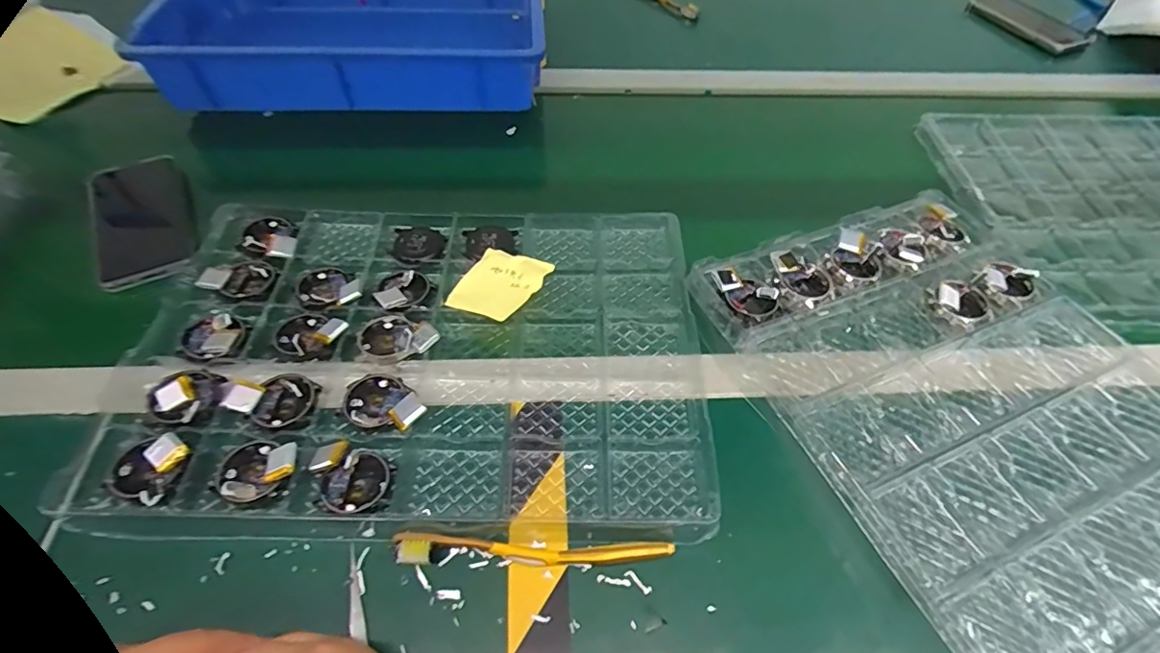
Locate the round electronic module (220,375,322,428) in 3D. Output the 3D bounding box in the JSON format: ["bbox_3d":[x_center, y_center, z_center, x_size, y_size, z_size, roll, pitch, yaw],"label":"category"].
[{"bbox_3d":[-0.226,0.051,0.401,0.055,0.024,0.040,7,53,4],"label":"round electronic module"}]

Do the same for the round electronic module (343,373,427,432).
[{"bbox_3d":[-0.147,0.057,0.401,0.063,0.017,0.044,39,61,24],"label":"round electronic module"}]

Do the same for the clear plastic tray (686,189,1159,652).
[{"bbox_3d":[0.323,0.071,0.406,0.305,0.026,0.430,-18,56,-15],"label":"clear plastic tray"}]

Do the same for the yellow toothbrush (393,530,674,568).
[{"bbox_3d":[-0.029,0.144,0.353,0.176,0.013,0.018,1,53,-1],"label":"yellow toothbrush"}]

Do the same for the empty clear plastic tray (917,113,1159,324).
[{"bbox_3d":[0.649,-0.136,0.594,0.443,0.020,0.311,-1,53,-2],"label":"empty clear plastic tray"}]

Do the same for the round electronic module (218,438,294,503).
[{"bbox_3d":[-0.220,0.095,0.370,0.049,0.017,0.041,-34,61,-24],"label":"round electronic module"}]

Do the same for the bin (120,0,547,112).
[{"bbox_3d":[-0.264,-0.363,0.663,0.418,0.112,0.287,-5,53,-5],"label":"bin"}]

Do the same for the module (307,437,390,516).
[{"bbox_3d":[-0.158,0.100,0.370,0.041,0.018,0.056,-36,62,-25],"label":"module"}]

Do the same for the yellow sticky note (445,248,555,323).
[{"bbox_3d":[-0.070,-0.037,0.471,0.067,0.028,0.070,28,57,19],"label":"yellow sticky note"}]

